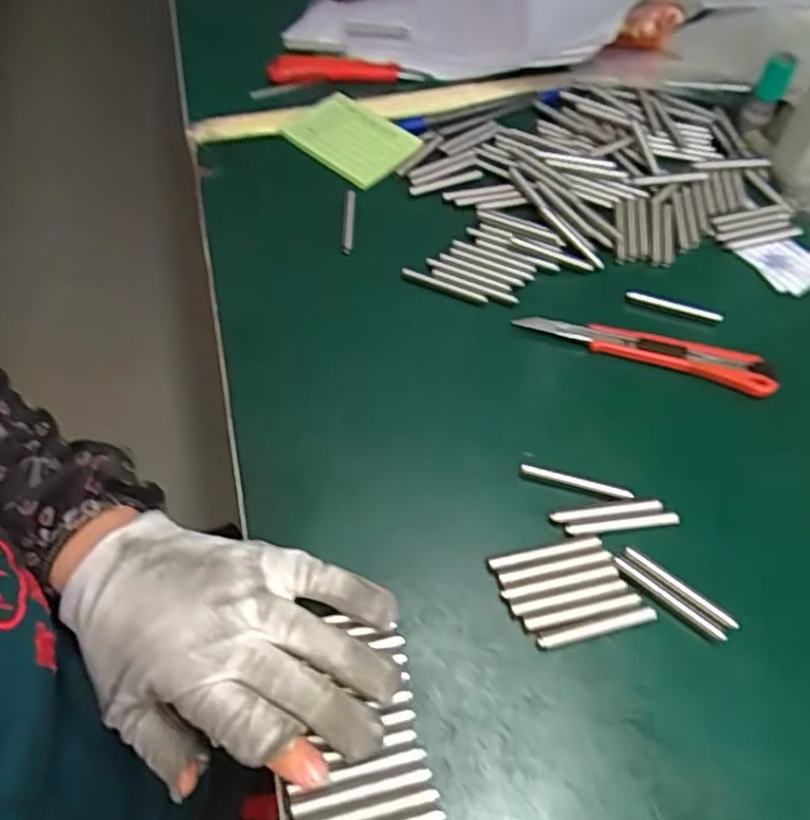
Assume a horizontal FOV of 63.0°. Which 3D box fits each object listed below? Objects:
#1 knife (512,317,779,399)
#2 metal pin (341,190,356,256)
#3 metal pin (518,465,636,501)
[{"bbox_3d":[0.146,-0.038,0.403,0.150,0.011,0.023,15,58,7],"label":"knife"},{"bbox_3d":[-0.040,-0.134,0.465,0.008,0.008,0.055,1,57,-2],"label":"metal pin"},{"bbox_3d":[0.092,0.040,0.358,0.059,0.006,0.006,16,58,8],"label":"metal pin"}]

